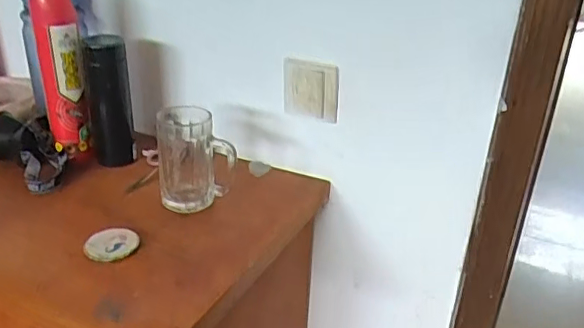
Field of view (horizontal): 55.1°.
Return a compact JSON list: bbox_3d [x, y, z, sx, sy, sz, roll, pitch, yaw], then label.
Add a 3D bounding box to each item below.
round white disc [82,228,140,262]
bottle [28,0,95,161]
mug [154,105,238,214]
[{"bbox_3d":[-0.230,0.102,0.726,0.068,0.012,0.065,2,26,-1],"label":"round white disc"},{"bbox_3d":[-0.356,-0.138,0.869,0.062,0.268,0.057,-10,28,-23],"label":"bottle"},{"bbox_3d":[-0.140,-0.012,0.818,0.104,0.132,0.095,-1,26,-7],"label":"mug"}]

